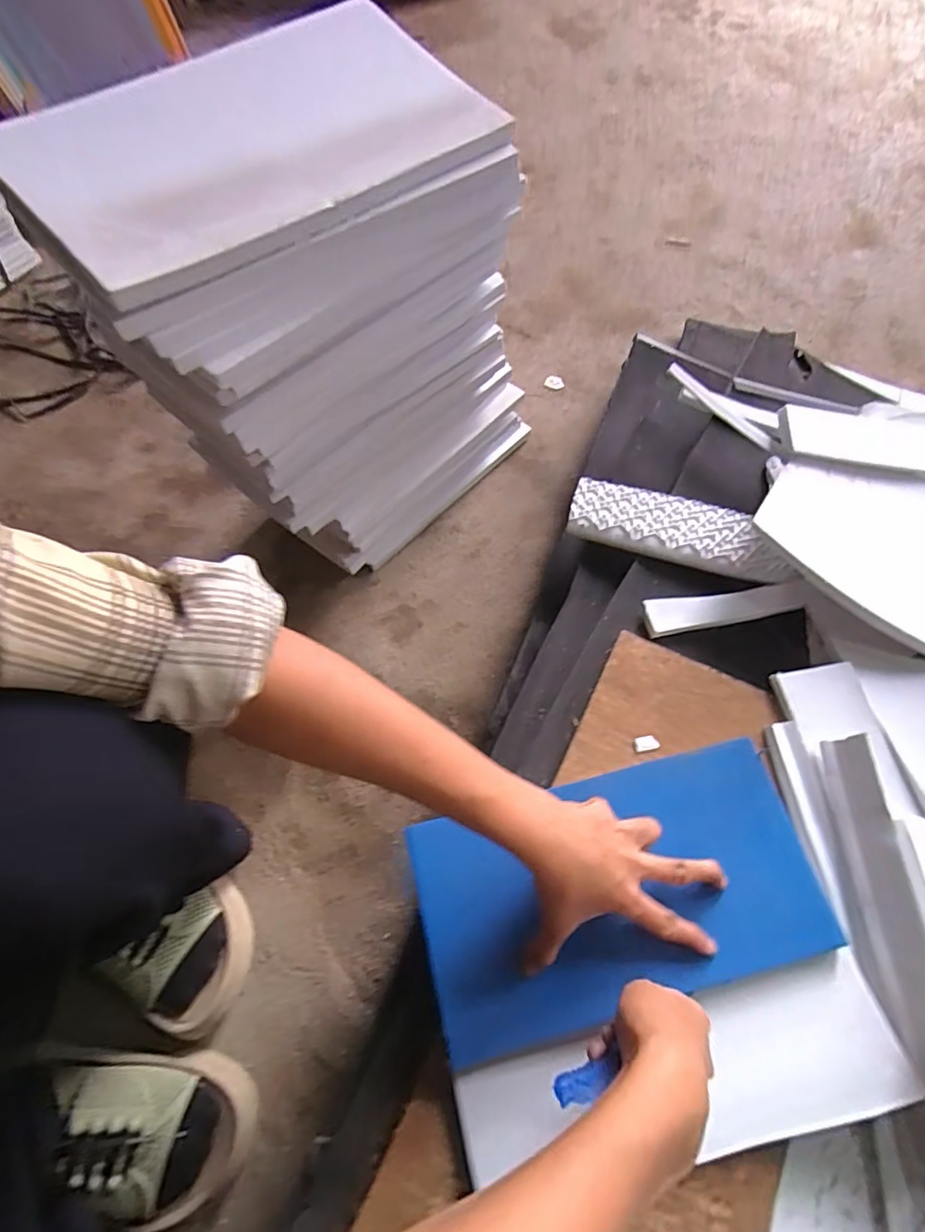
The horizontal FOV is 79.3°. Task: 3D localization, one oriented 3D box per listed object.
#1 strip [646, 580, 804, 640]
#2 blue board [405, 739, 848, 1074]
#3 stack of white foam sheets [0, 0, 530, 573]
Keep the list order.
[{"bbox_3d":[0.249,-0.007,0.531,0.154,0.011,0.034,-7,64,-3],"label":"strip"},{"bbox_3d":[0.109,0.196,0.401,0.277,0.017,0.153,-16,65,-7],"label":"blue board"},{"bbox_3d":[-0.097,-0.229,0.529,0.353,0.400,0.175,-42,71,-18],"label":"stack of white foam sheets"}]

